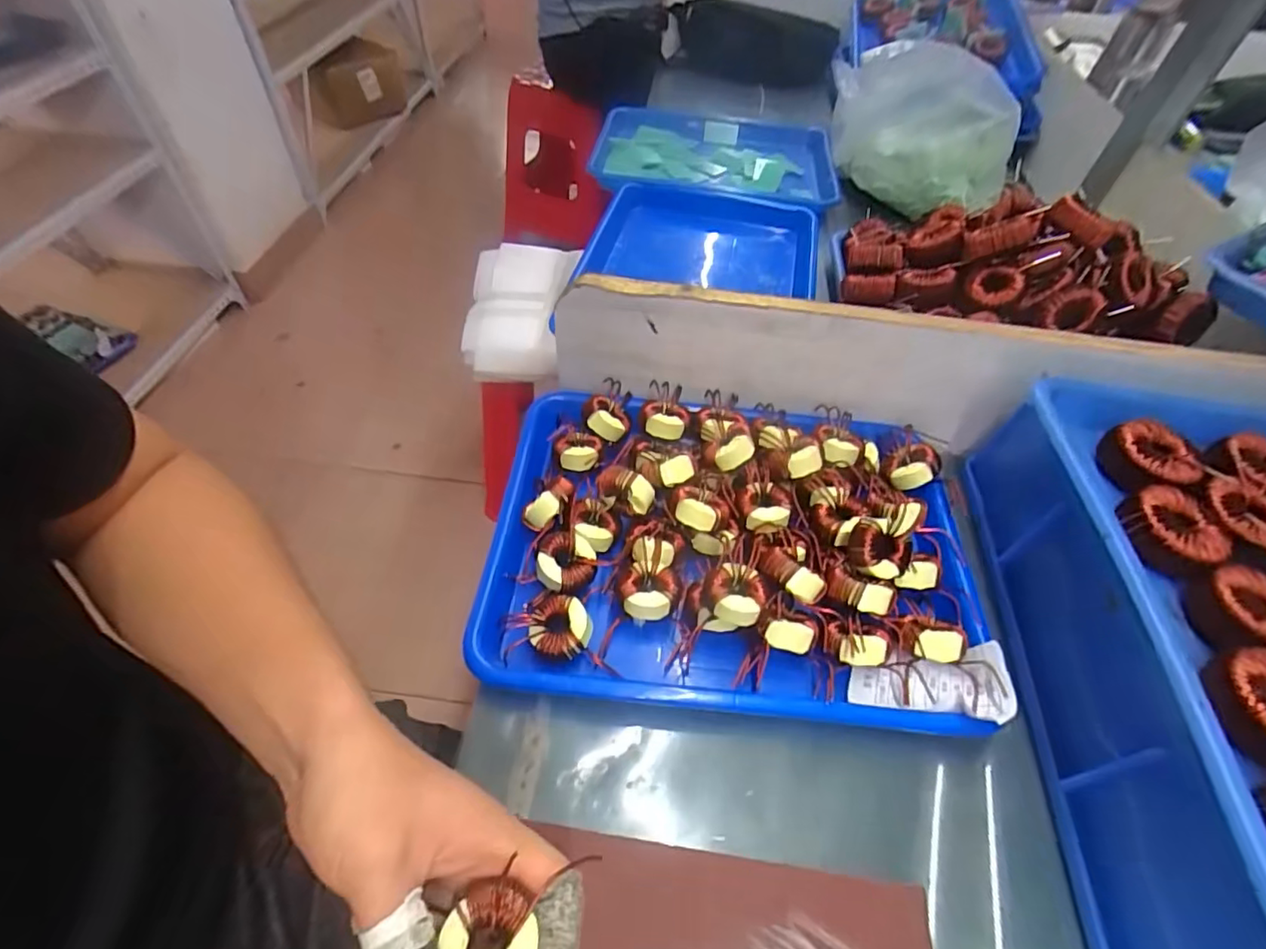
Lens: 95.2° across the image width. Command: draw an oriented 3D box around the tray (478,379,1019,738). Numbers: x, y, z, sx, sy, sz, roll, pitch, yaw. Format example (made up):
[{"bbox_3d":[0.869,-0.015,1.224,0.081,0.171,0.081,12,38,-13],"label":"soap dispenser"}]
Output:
[{"bbox_3d":[0.069,0.039,0.415,0.336,0.055,0.252,5,51,2],"label":"tray"}]

